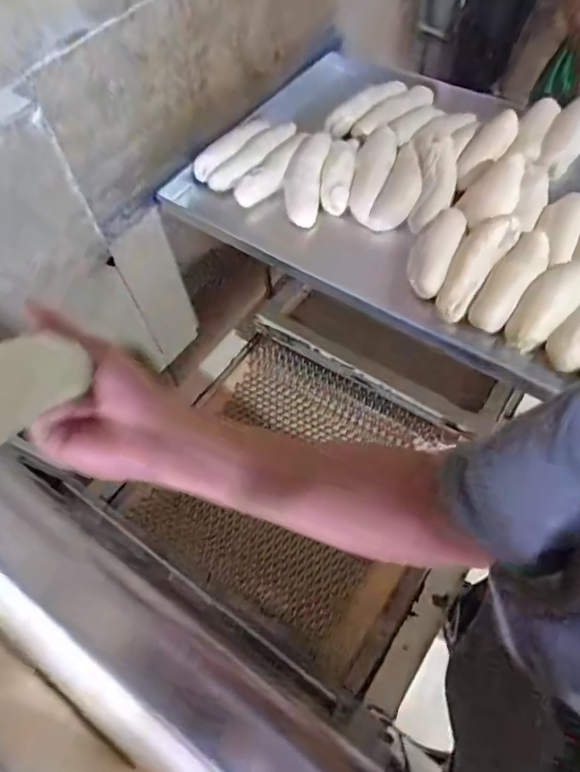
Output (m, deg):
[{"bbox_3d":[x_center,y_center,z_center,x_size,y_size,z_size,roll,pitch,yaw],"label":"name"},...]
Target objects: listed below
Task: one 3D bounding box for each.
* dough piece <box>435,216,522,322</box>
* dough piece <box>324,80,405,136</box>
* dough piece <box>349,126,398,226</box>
[{"bbox_3d":[0.215,-0.142,0.599,0.050,0.028,0.138,31,85,20],"label":"dough piece"},{"bbox_3d":[0.113,-0.428,0.773,0.132,0.043,0.028,-27,59,14],"label":"dough piece"},{"bbox_3d":[0.115,-0.301,0.719,0.052,0.033,0.158,14,75,11],"label":"dough piece"}]

